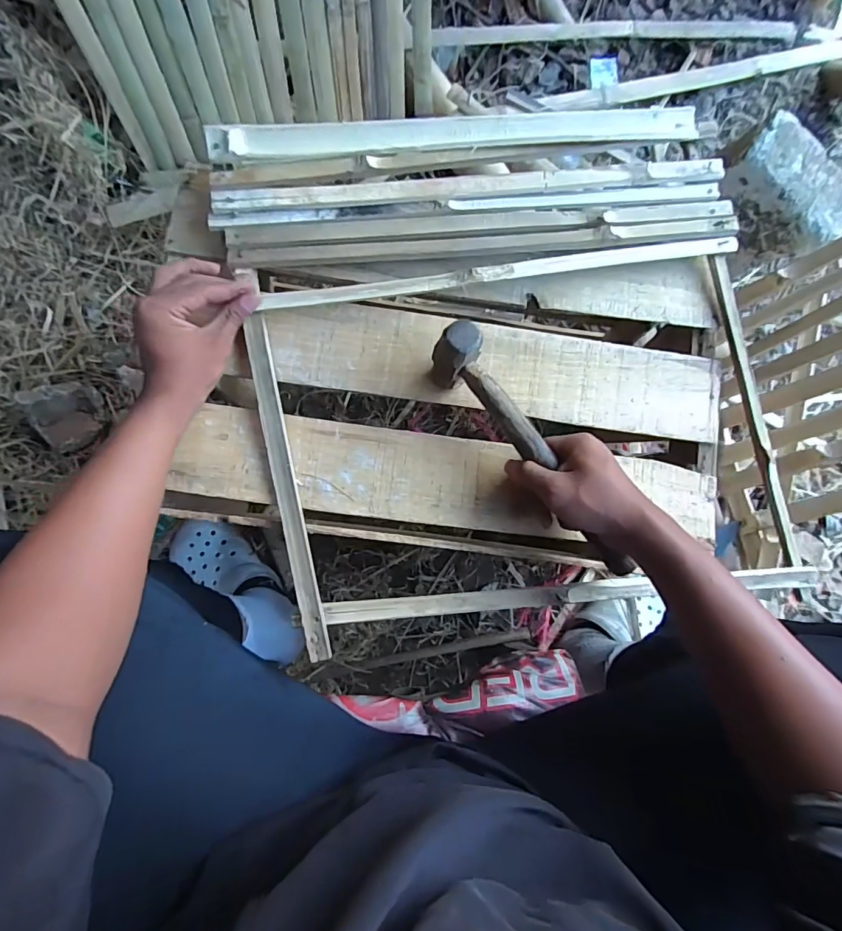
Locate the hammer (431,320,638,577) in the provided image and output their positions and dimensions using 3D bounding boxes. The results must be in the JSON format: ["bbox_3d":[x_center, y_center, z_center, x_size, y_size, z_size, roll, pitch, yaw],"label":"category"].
[{"bbox_3d":[0.101,-0.009,0.446,0.037,0.079,0.272,-37,92,-7],"label":"hammer"}]

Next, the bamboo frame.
[{"bbox_3d":[0.105,-0.027,0.475,0.506,0.030,0.361,-8,85,-5],"label":"bamboo frame"}]

